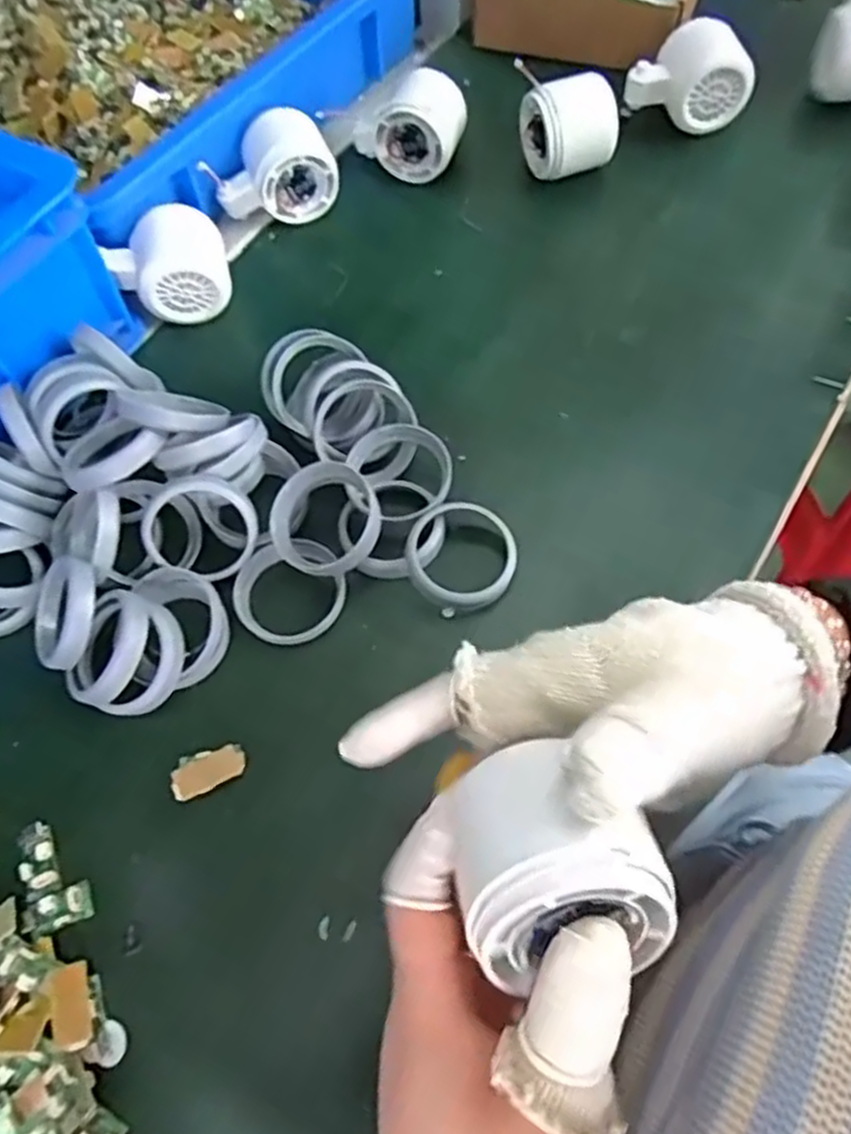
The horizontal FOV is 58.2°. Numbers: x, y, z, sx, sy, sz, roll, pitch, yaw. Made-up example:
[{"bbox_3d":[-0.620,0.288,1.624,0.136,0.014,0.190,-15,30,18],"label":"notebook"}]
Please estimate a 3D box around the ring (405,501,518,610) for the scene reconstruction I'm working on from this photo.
[{"bbox_3d":[0.019,-0.007,0.406,0.057,0.014,0.057,-2,63,3],"label":"ring"}]

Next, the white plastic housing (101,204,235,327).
[{"bbox_3d":[-0.168,-0.199,0.504,0.071,0.052,0.053,-11,63,-2],"label":"white plastic housing"}]

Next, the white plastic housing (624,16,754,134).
[{"bbox_3d":[0.189,-0.350,0.550,0.082,0.060,0.048,10,63,10],"label":"white plastic housing"}]

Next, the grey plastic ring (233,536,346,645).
[{"bbox_3d":[-0.073,0.012,0.412,0.059,0.009,0.058,-2,63,3],"label":"grey plastic ring"}]

